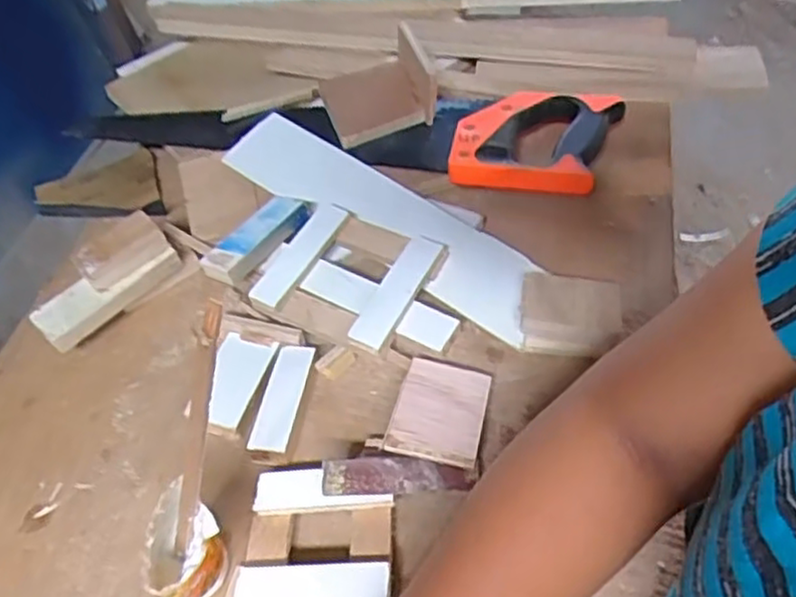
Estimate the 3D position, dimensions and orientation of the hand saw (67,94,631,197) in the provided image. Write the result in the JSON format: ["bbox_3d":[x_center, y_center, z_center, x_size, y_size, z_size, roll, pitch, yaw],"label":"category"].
[{"bbox_3d":[-0.062,-0.165,0.678,0.516,0.027,0.113,5,51,11],"label":"hand saw"}]

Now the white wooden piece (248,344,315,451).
[{"bbox_3d":[-0.083,0.073,0.517,0.028,0.017,0.085,3,51,9],"label":"white wooden piece"}]

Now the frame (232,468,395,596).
[{"bbox_3d":[-0.049,0.152,0.444,0.090,0.022,0.089,-2,50,4],"label":"frame"}]

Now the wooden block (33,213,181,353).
[{"bbox_3d":[-0.239,-0.014,0.582,0.050,0.048,0.122,35,74,30],"label":"wooden block"}]

